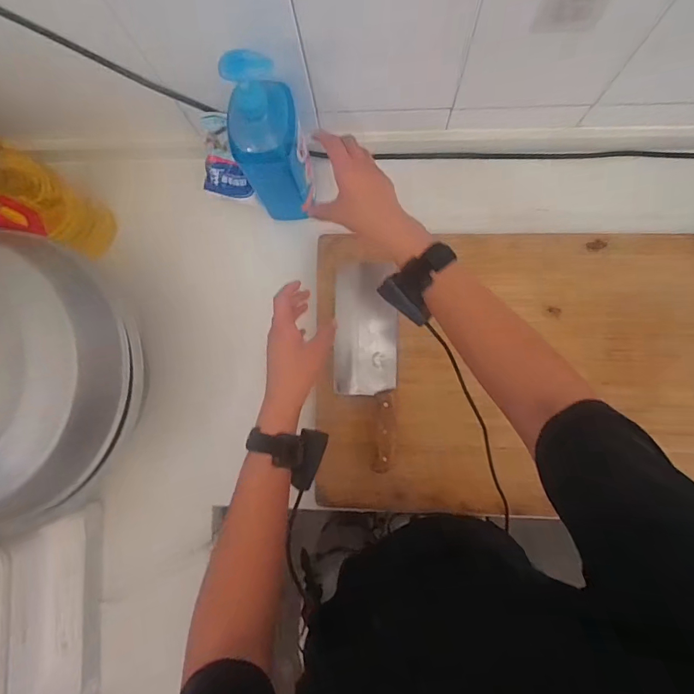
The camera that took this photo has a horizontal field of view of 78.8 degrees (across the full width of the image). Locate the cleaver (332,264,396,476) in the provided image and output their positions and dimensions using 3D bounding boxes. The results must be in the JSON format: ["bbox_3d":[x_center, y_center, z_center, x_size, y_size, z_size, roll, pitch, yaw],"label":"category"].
[{"bbox_3d":[0.028,0.025,0.657,0.096,0.028,0.311,0,85,4],"label":"cleaver"}]

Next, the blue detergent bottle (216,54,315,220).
[{"bbox_3d":[-0.102,-0.268,0.557,0.087,0.248,0.060,-13,63,3],"label":"blue detergent bottle"}]

